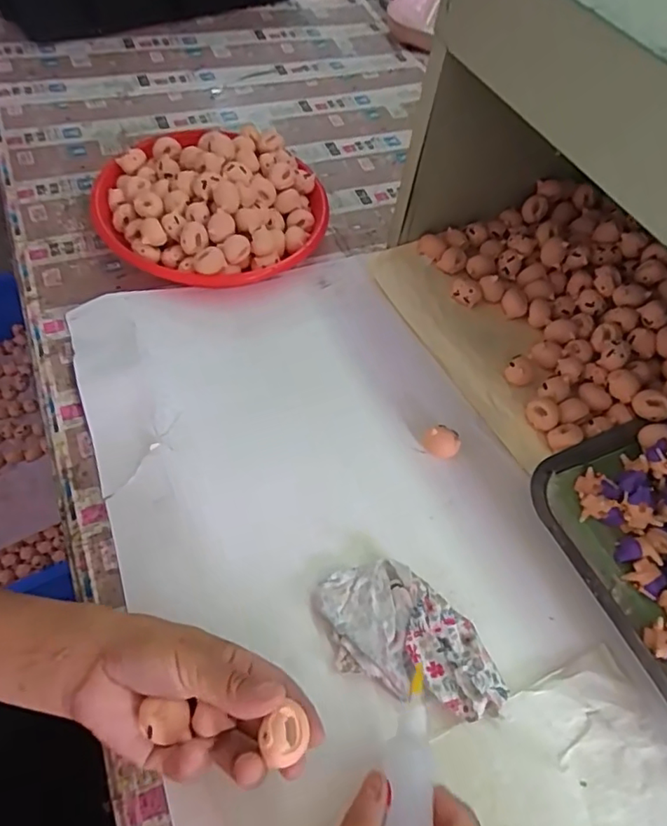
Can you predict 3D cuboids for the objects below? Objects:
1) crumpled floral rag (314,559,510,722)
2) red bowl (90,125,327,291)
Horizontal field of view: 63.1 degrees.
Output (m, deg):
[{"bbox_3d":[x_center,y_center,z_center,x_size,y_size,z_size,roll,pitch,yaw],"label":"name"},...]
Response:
[{"bbox_3d":[0.054,0.154,0.382,0.135,0.022,0.077,21,57,7],"label":"crumpled floral rag"},{"bbox_3d":[-0.128,-0.217,0.571,0.237,0.070,0.200,-7,58,-11],"label":"red bowl"}]

